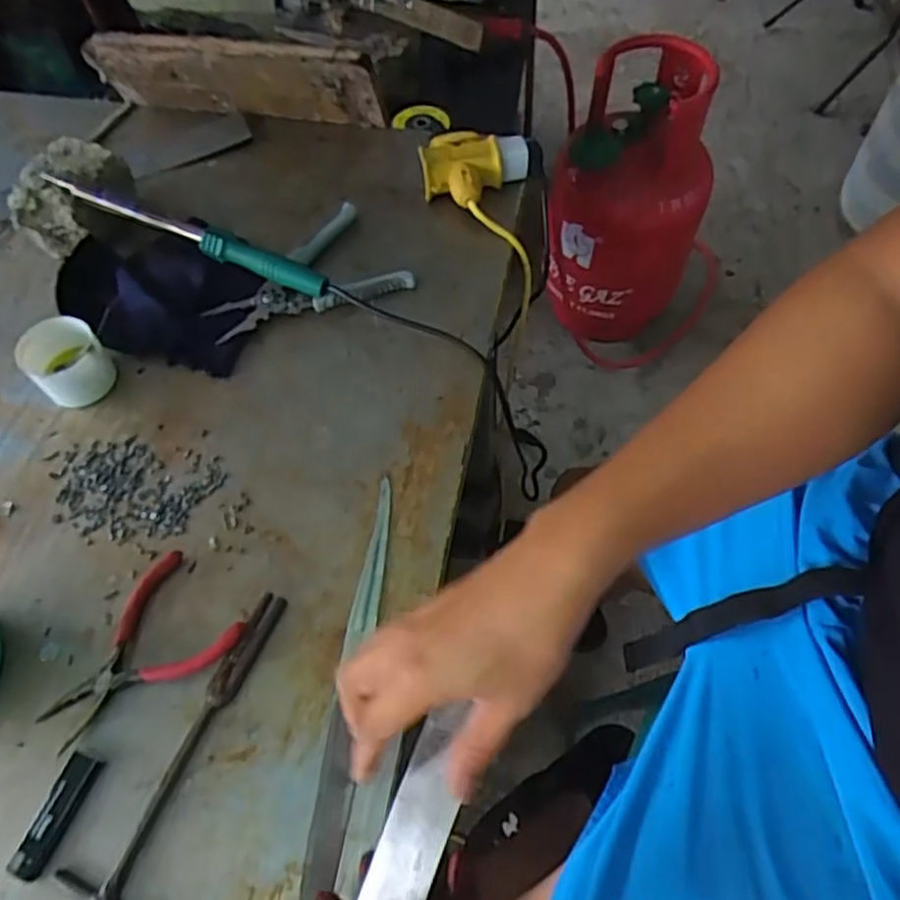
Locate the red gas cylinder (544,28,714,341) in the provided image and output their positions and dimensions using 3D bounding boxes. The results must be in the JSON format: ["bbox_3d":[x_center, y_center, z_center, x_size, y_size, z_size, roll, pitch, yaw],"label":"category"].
[{"bbox_3d":[0.345,-0.474,1.385,0.276,0.520,0.250,11,62,9],"label":"red gas cylinder"}]

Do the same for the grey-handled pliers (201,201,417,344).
[{"bbox_3d":[-0.139,-0.159,0.688,0.185,0.029,0.115,-36,65,-16],"label":"grey-handled pliers"}]

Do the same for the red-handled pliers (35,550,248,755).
[{"bbox_3d":[-0.235,0.151,0.523,0.141,0.018,0.098,-41,67,-18],"label":"red-handled pliers"}]

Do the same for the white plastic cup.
[{"bbox_3d":[-0.341,-0.078,0.634,0.059,0.060,0.064,-1,61,2],"label":"white plastic cup"}]

